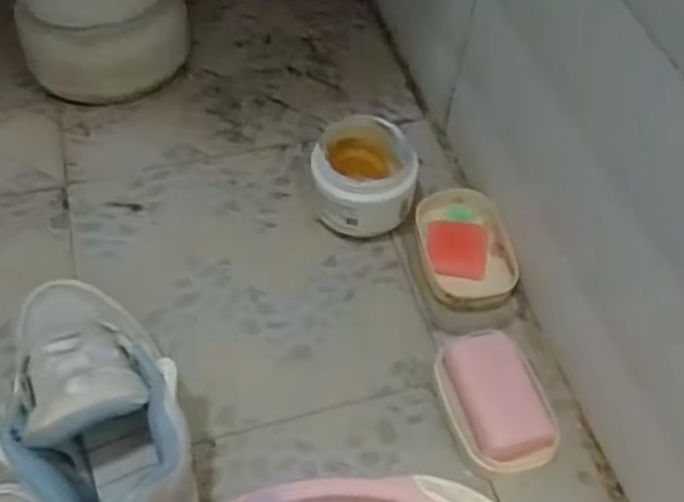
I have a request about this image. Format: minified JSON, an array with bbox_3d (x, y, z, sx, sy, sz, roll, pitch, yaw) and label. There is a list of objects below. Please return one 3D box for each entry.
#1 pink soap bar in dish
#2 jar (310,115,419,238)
[{"bbox_3d":[0.131,0.126,0.592,0.080,0.049,0.113,-12,57,-11],"label":"pink soap bar in dish"},{"bbox_3d":[0.022,-0.067,0.696,0.095,0.088,0.093,2,55,-2],"label":"jar"}]

